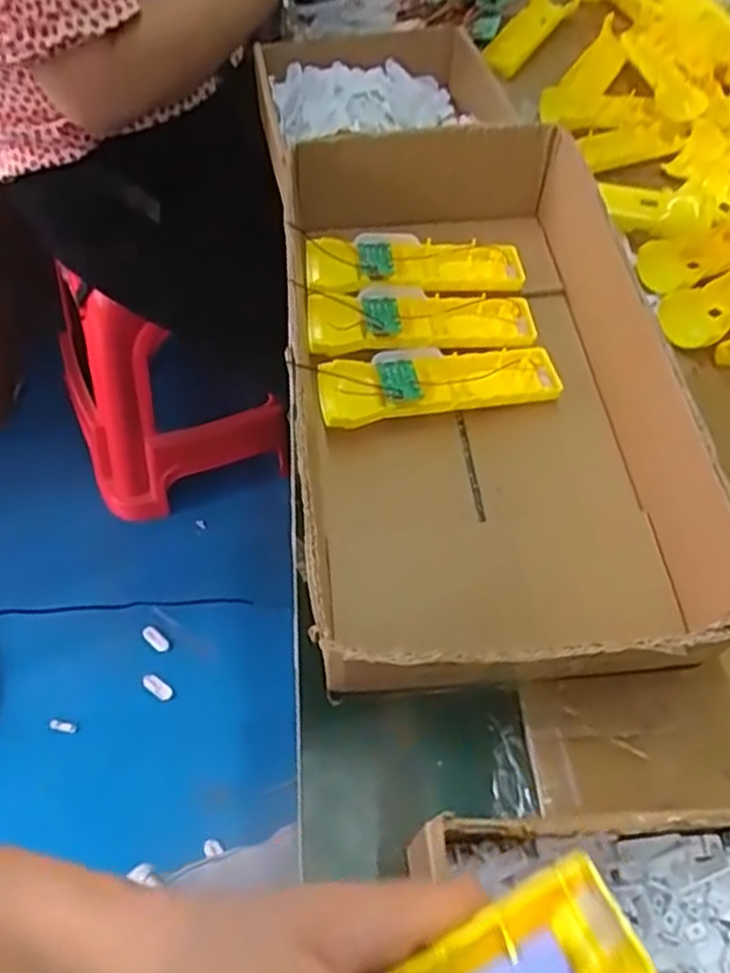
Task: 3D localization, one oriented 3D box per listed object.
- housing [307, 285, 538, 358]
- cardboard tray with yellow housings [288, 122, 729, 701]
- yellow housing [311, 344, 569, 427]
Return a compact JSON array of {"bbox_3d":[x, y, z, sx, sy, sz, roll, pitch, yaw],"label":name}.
[{"bbox_3d":[0.041,-0.126,0.566,0.163,0.018,0.056,-3,55,-8],"label":"housing"},{"bbox_3d":[0.064,-0.079,0.508,0.228,0.082,0.419,-1,54,-6],"label":"cardboard tray with yellow housings"},{"bbox_3d":[0.050,-0.069,0.531,0.164,0.033,0.049,-8,56,-11],"label":"yellow housing"}]

